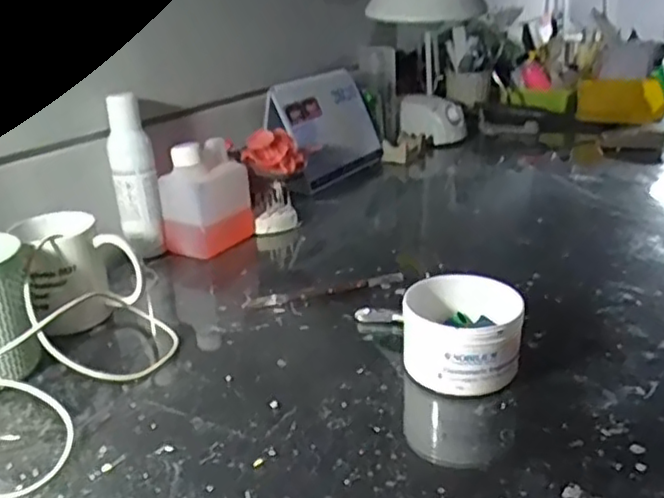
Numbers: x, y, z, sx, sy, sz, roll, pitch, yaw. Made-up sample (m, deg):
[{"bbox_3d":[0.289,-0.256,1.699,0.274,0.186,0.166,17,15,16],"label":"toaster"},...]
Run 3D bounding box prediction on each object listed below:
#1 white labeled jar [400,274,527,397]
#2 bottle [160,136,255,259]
[{"bbox_3d":[0.104,0.066,0.536,0.088,0.068,0.088,-2,22,1],"label":"white labeled jar"},{"bbox_3d":[-0.151,-0.065,0.801,0.075,0.119,0.092,11,26,28],"label":"bottle"}]

